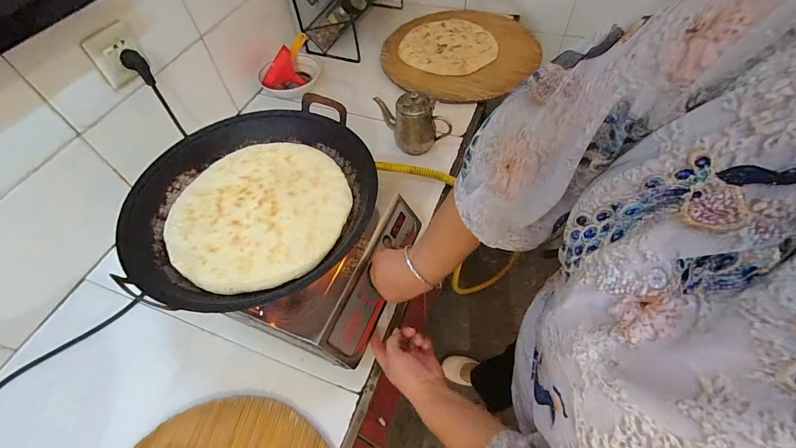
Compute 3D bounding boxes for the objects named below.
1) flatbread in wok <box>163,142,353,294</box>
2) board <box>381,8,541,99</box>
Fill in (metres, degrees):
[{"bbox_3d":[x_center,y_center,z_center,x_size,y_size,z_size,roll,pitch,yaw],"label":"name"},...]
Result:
[{"bbox_3d":[-0.213,-0.024,0.579,0.260,0.011,0.272,9,56,9],"label":"flatbread in wok"},{"bbox_3d":[0.173,-0.487,1.037,0.417,0.036,0.393,-1,55,2],"label":"board"}]

